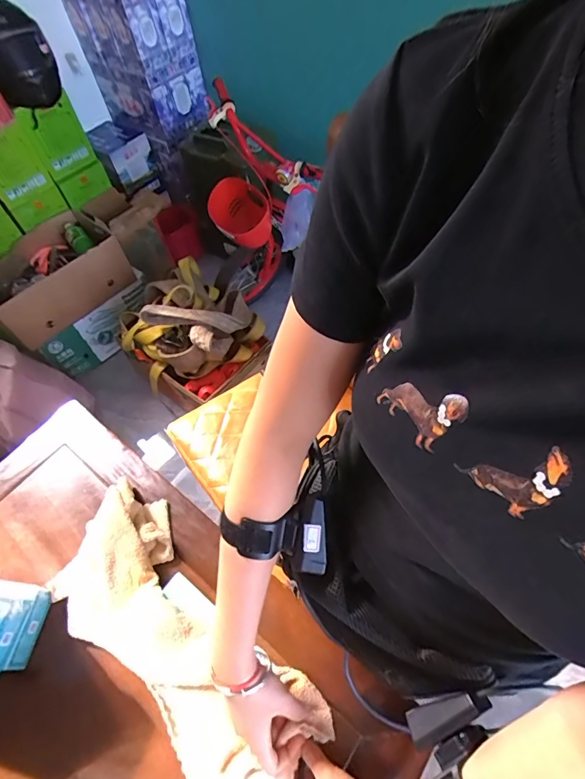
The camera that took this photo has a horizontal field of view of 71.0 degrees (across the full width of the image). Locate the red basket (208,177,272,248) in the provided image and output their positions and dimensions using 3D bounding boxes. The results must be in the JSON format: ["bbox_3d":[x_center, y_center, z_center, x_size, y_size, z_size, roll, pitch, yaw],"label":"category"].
[{"bbox_3d":[-0.171,-0.576,1.341,0.186,0.163,0.201,-11,56,-1],"label":"red basket"}]

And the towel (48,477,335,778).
[{"bbox_3d":[-0.164,0.300,0.523,0.177,0.067,0.431,-36,57,-25],"label":"towel"}]

